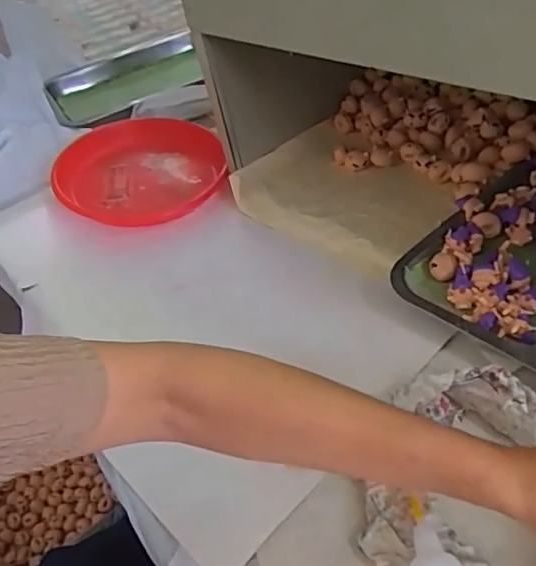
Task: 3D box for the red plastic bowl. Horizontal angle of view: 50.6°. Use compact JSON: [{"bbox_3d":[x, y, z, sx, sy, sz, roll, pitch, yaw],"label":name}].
[{"bbox_3d":[-0.184,-0.163,0.826,0.237,0.052,0.253,-4,41,4],"label":"red plastic bowl"}]

